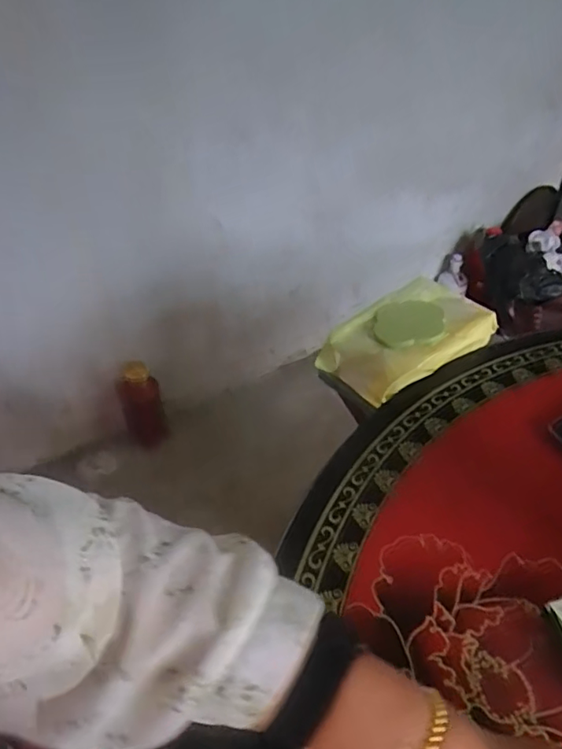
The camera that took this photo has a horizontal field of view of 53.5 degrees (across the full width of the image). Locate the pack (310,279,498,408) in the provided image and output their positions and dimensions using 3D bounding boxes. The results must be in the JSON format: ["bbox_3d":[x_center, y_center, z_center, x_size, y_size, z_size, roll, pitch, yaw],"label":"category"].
[{"bbox_3d":[0.148,-0.043,0.655,0.194,0.054,0.120,-26,48,-26],"label":"pack"}]

